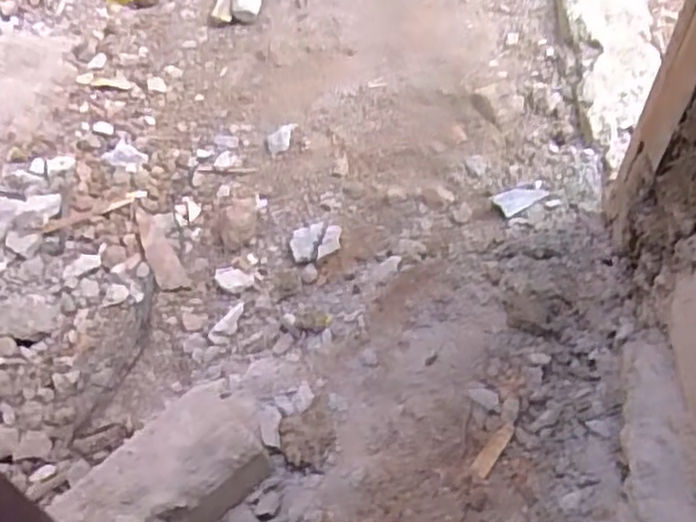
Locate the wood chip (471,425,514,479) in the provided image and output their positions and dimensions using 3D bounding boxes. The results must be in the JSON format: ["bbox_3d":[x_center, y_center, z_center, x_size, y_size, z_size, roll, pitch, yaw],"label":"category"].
[{"bbox_3d":[0.136,0.176,0.687,0.016,0.004,0.055,34,79,22],"label":"wood chip"}]

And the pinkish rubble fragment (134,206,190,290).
[{"bbox_3d":[-0.230,-0.016,0.915,0.045,0.017,0.131,-21,58,-12],"label":"pinkish rubble fragment"}]

